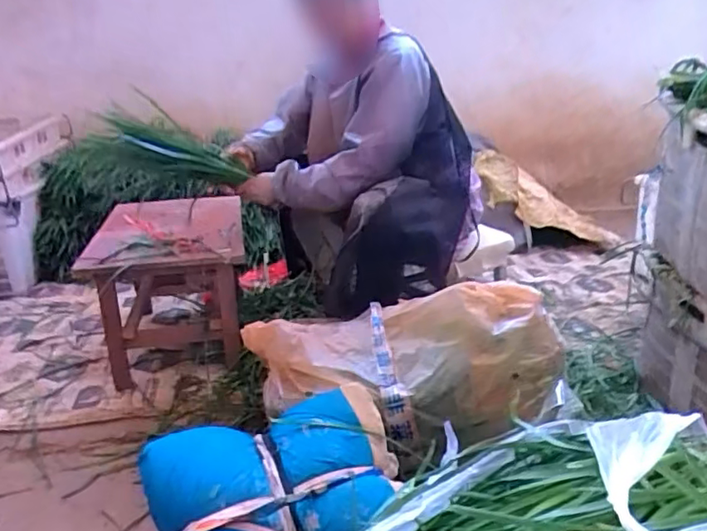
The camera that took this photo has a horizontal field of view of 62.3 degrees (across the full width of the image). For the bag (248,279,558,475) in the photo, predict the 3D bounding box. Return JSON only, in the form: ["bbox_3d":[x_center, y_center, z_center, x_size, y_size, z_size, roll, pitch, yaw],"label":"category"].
[{"bbox_3d":[0.085,0.175,1.120,0.594,0.223,0.309,-2,22,-4],"label":"bag"}]

